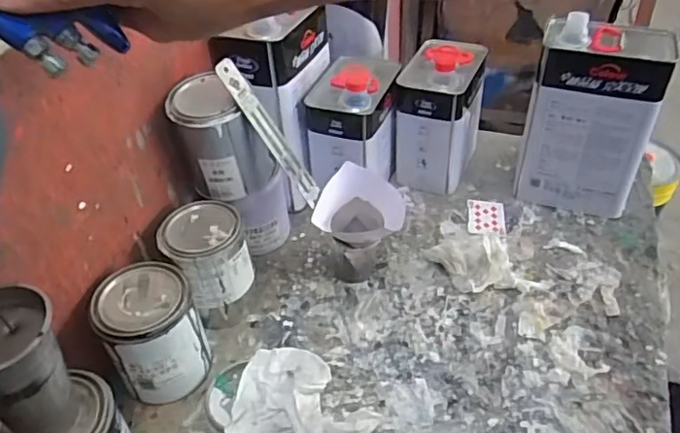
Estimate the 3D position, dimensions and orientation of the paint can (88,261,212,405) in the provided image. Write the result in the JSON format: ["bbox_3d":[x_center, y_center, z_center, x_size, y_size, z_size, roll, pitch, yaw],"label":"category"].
[{"bbox_3d":[-0.214,0.139,0.662,0.100,0.139,0.096,-2,41,1],"label":"paint can"}]

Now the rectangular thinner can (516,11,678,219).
[{"bbox_3d":[0.365,-0.142,0.842,0.164,0.264,0.100,12,43,17],"label":"rectangular thinner can"}]

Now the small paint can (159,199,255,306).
[{"bbox_3d":[-0.171,0.046,0.731,0.095,0.087,0.104,-2,41,1],"label":"small paint can"}]

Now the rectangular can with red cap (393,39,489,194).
[{"bbox_3d":[0.163,-0.168,0.932,0.114,0.207,0.159,13,43,18],"label":"rectangular can with red cap"}]

